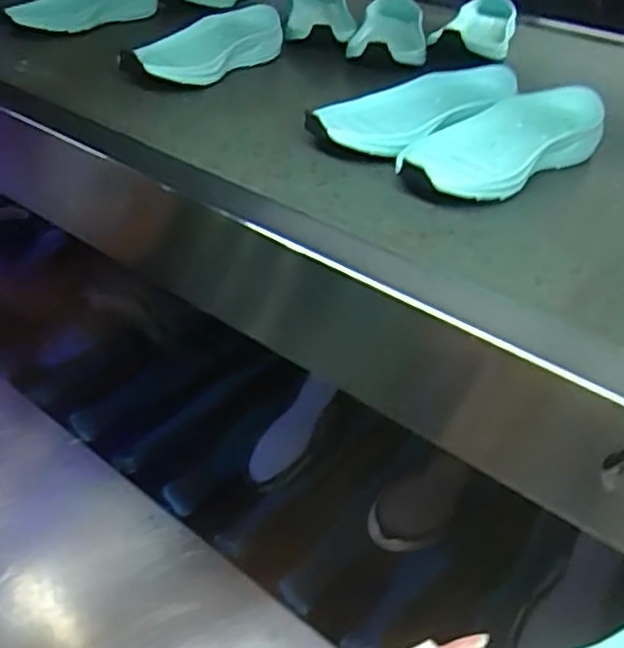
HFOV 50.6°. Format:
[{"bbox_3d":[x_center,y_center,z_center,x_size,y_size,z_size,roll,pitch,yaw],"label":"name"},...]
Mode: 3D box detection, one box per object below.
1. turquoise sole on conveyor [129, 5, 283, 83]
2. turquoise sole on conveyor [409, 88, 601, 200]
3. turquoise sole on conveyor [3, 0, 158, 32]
[{"bbox_3d":[-0.112,-0.299,0.707,0.090,0.039,0.212,23,41,22],"label":"turquoise sole on conveyor"},{"bbox_3d":[0.157,-0.150,0.543,0.216,0.045,0.084,-25,46,-34],"label":"turquoise sole on conveyor"},{"bbox_3d":[-0.287,-0.400,0.823,0.081,0.039,0.204,27,42,26],"label":"turquoise sole on conveyor"}]

